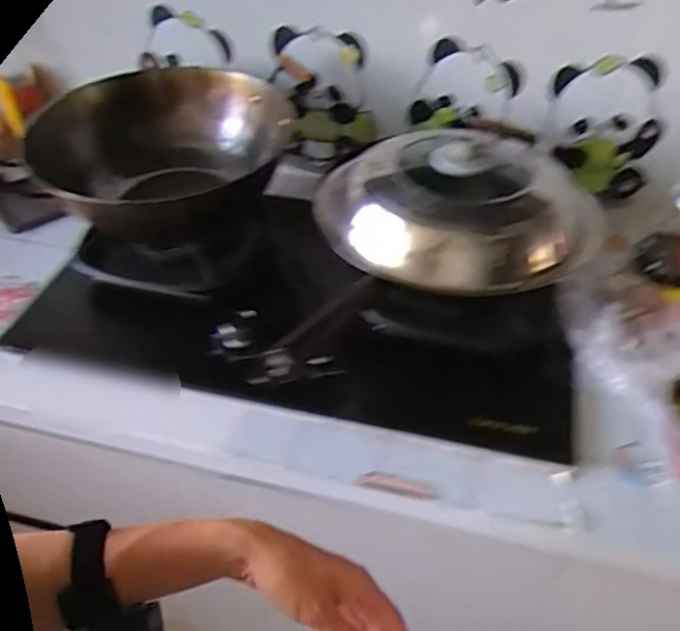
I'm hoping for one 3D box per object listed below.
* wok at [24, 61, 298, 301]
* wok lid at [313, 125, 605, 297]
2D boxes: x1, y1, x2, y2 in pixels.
[{"bbox_3d":[-0.254,-0.224,0.961,0.364,0.163,0.391,0,44,0],"label":"wok"},{"bbox_3d":[0.134,-0.153,0.752,0.309,0.094,0.306,0,44,0],"label":"wok lid"}]

